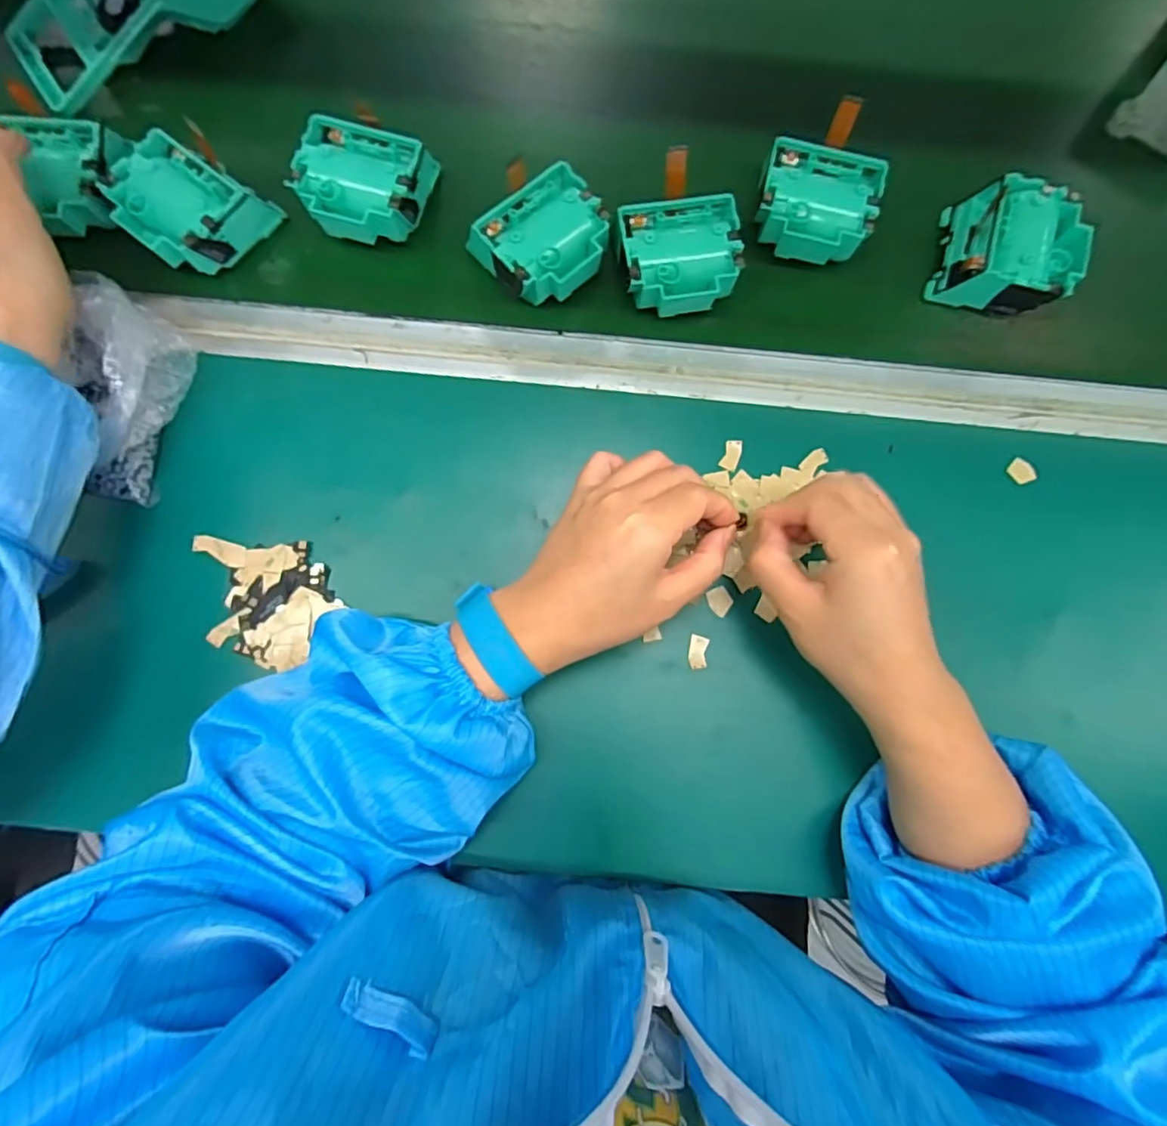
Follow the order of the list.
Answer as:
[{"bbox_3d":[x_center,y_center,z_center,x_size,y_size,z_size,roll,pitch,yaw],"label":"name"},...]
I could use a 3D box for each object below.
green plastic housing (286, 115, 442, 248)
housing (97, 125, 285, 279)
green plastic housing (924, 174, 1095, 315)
[{"bbox_3d":[-0.145,-0.248,0.396,0.076,0.034,0.069,13,82,1],"label":"green plastic housing"},{"bbox_3d":[-0.260,-0.232,0.393,0.076,0.032,0.072,34,83,4],"label":"housing"},{"bbox_3d":[0.279,-0.203,0.397,0.076,0.045,0.075,16,82,1],"label":"green plastic housing"}]

